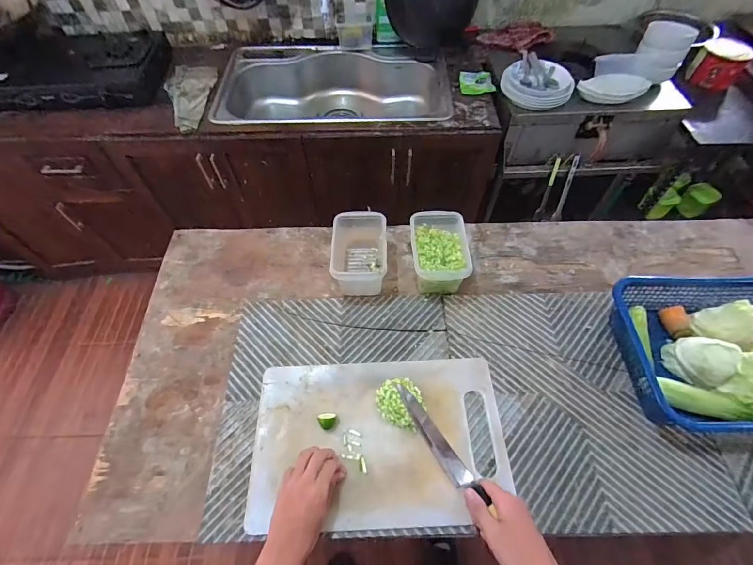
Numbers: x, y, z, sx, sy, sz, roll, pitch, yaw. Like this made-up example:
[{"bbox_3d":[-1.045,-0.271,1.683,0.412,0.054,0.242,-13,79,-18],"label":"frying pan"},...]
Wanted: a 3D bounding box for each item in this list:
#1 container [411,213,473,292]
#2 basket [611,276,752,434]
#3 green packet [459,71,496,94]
[{"bbox_3d":[0.123,-0.055,0.740,0.104,0.095,0.145,-3,57,1],"label":"container"},{"bbox_3d":[0.574,0.121,0.614,0.319,0.097,0.225,1,57,3],"label":"basket"},{"bbox_3d":[0.355,-0.713,1.314,0.119,0.015,0.116,-2,57,-1],"label":"green packet"}]

